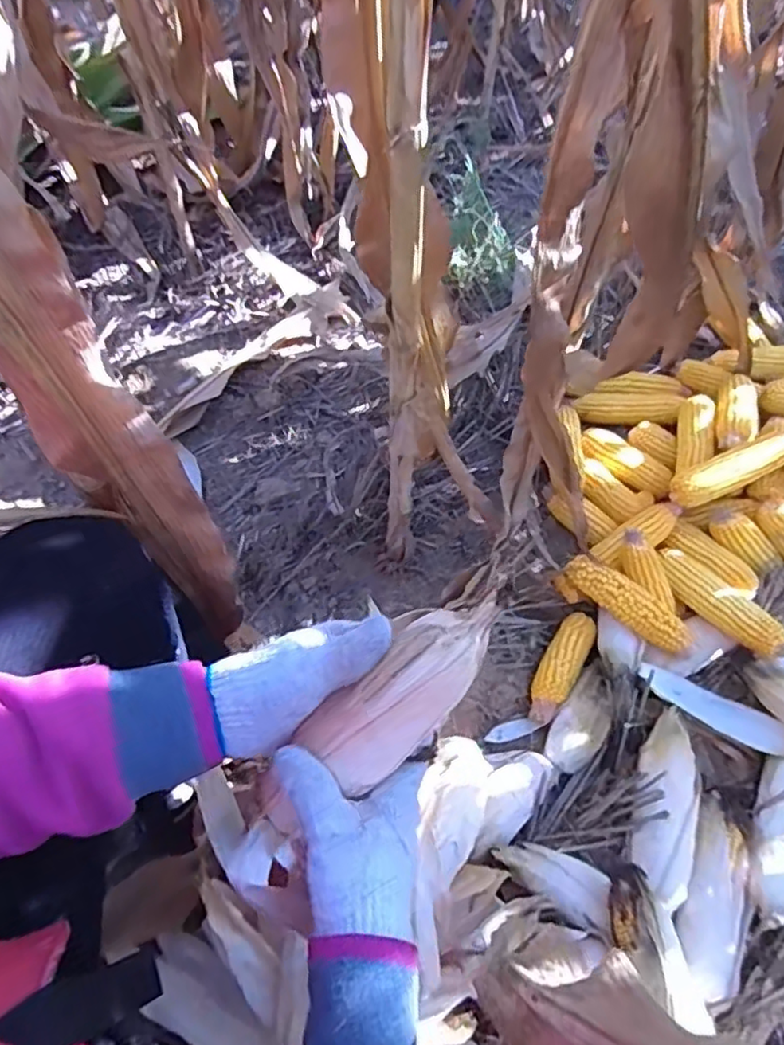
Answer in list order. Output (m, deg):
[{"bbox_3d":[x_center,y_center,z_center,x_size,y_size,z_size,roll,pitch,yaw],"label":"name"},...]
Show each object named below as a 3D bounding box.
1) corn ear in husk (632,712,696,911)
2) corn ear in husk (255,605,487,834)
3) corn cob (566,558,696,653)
[{"bbox_3d":[0.322,0.319,0.735,0.070,0.054,0.222,14,57,11],"label":"corn ear in husk"},{"bbox_3d":[-0.011,0.121,0.383,0.195,0.039,0.050,-48,60,16],"label":"corn ear in husk"},{"bbox_3d":[0.321,0.111,0.865,0.179,0.042,0.052,39,64,24],"label":"corn cob"}]

